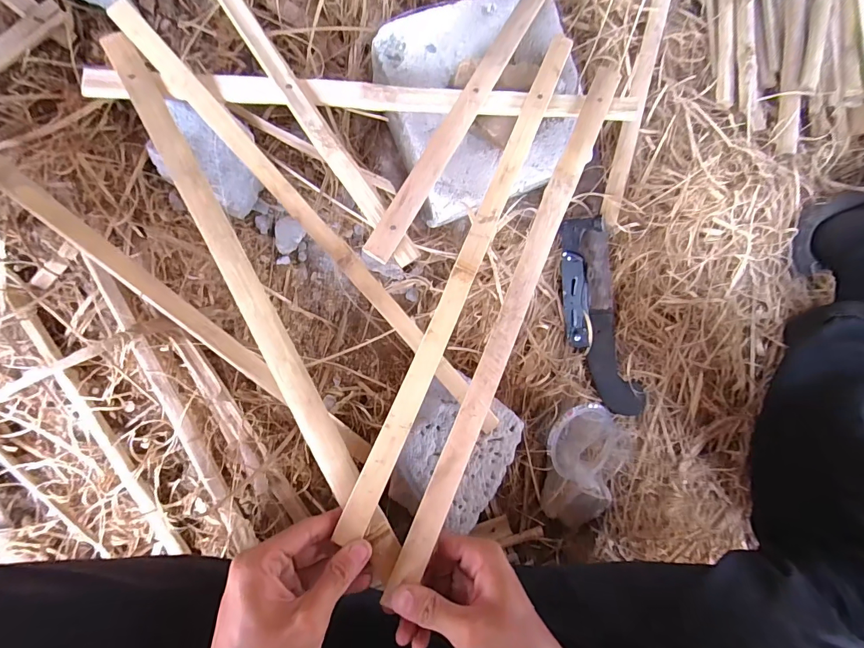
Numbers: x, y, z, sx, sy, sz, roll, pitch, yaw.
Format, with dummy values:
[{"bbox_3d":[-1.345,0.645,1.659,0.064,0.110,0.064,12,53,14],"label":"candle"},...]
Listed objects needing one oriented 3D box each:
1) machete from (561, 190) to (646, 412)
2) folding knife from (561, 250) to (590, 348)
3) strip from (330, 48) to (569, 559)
[{"bbox_3d":[0.219,-0.009,0.516,0.054,0.032,0.252,-13,94,-10],"label":"machete"},{"bbox_3d":[0.182,-0.031,0.514,0.012,0.032,0.118,-8,95,-53],"label":"folding knife"},{"bbox_3d":[0.033,-0.059,0.357,0.021,0.009,0.488,26,78,-9],"label":"strip"}]

